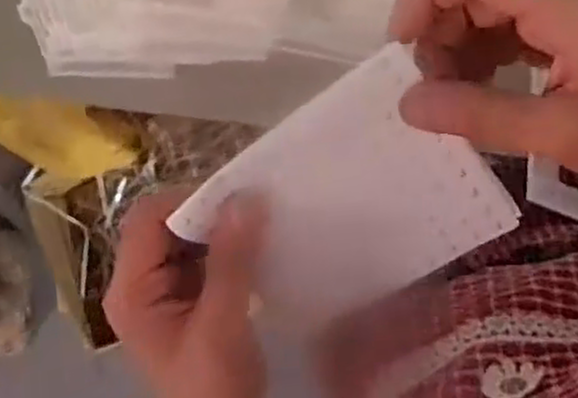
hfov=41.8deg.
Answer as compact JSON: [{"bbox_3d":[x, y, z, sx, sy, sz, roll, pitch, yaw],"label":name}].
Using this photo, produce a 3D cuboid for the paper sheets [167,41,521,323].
[{"bbox_3d":[0.028,0.007,0.348,0.122,0.019,0.106,-35,112,13],"label":"paper sheets"}]

